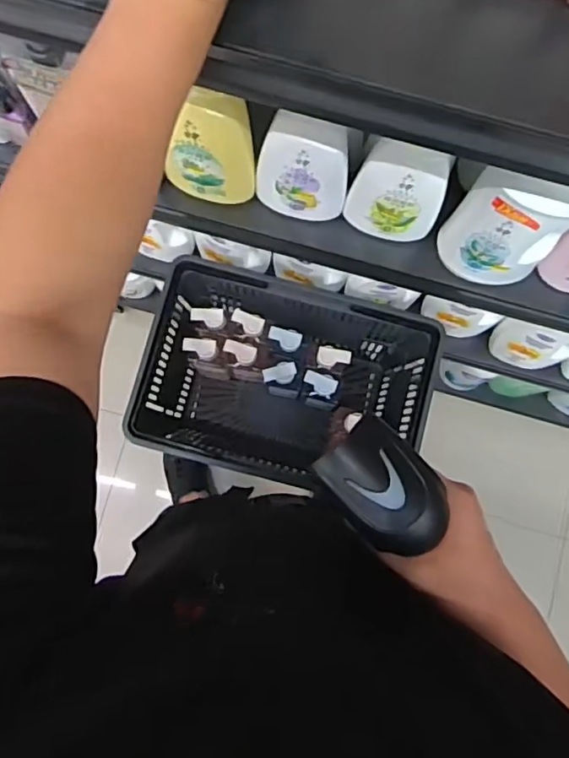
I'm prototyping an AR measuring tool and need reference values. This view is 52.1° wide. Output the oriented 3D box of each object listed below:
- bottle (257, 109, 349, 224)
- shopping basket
[{"bbox_3d":[0.021,-0.237,0.662,0.107,0.156,0.054,6,83,-1],"label":"bottle"},{"bbox_3d":[0.003,0.013,1.076,0.461,0.275,0.323,14,83,0],"label":"shopping basket"}]

